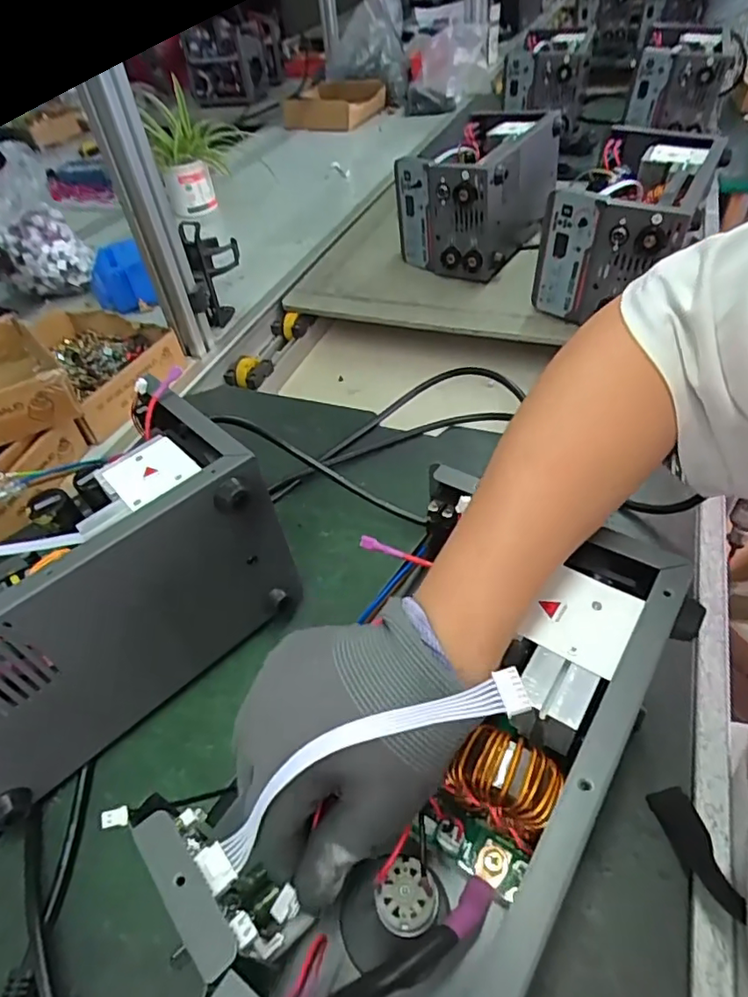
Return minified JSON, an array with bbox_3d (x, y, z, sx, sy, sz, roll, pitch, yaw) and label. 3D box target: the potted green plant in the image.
[{"bbox_3d":[-0.348,-0.702,1.150,0.177,0.163,0.169,-14,46,-7],"label":"potted green plant"}]

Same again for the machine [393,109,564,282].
[{"bbox_3d":[0.179,-0.505,0.942,0.173,0.154,0.302,23,52,26],"label":"machine"}]

